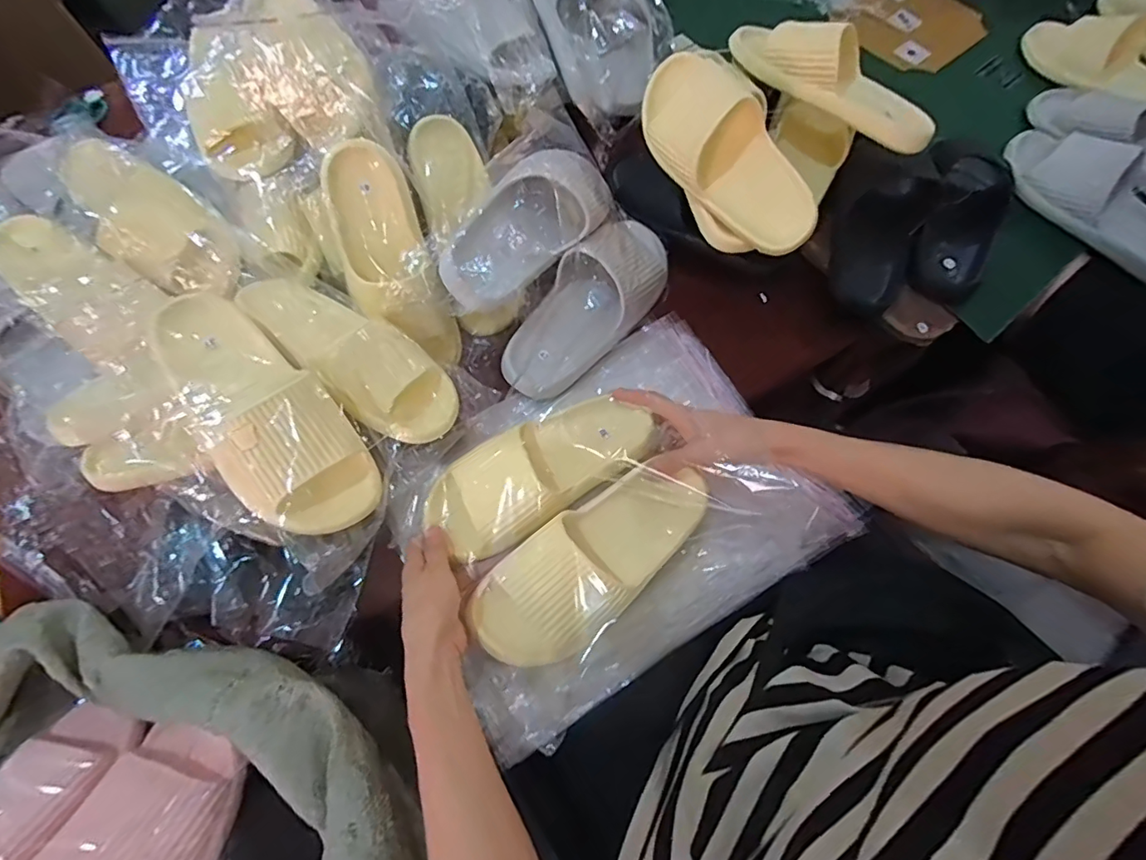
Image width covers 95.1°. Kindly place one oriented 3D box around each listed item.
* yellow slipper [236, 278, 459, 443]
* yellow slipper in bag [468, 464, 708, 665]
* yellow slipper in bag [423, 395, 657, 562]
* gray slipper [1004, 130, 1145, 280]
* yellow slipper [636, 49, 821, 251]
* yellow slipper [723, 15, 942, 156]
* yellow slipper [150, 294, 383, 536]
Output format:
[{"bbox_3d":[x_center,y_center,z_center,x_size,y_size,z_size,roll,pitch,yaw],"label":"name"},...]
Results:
[{"bbox_3d":[-0.219,-0.084,0.518,0.238,0.071,0.091,40,75,15],"label":"yellow slipper"},{"bbox_3d":[0.025,0.113,0.472,0.238,0.059,0.094,-33,72,-18],"label":"yellow slipper in bag"},{"bbox_3d":[-0.029,0.036,0.518,0.225,0.062,0.100,-30,71,-18],"label":"yellow slipper in bag"},{"bbox_3d":[0.672,-0.295,0.656,0.100,0.068,0.259,-41,73,-14],"label":"gray slipper"},{"bbox_3d":[0.171,-0.297,0.573,0.107,0.068,0.236,-40,88,27],"label":"yellow slipper"},{"bbox_3d":[0.293,-0.394,0.571,0.242,0.070,0.081,30,72,-1],"label":"yellow slipper"},{"bbox_3d":[-0.267,-0.018,0.449,0.104,0.072,0.246,-36,87,-29],"label":"yellow slipper"}]

